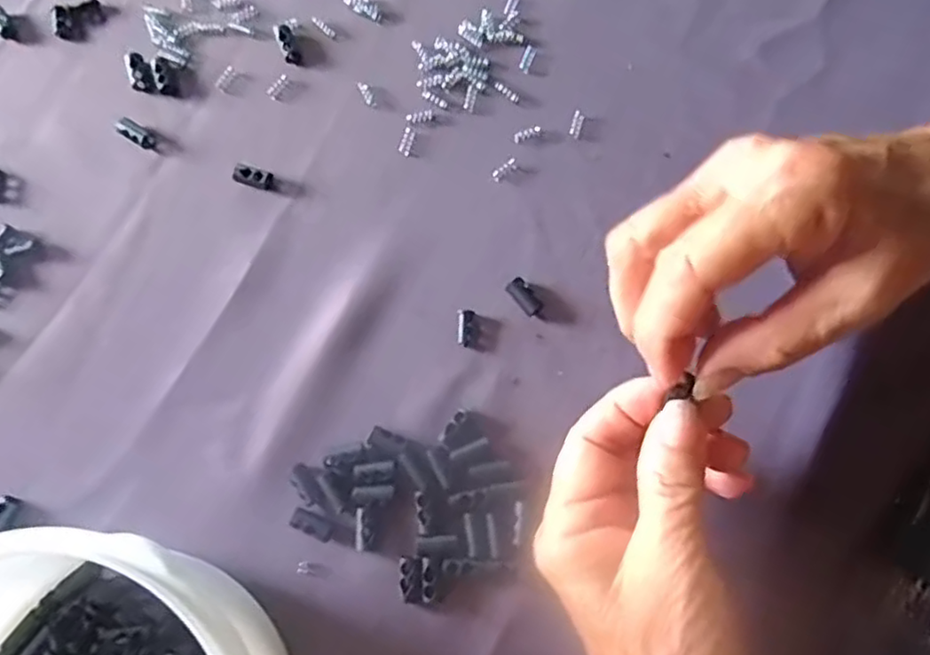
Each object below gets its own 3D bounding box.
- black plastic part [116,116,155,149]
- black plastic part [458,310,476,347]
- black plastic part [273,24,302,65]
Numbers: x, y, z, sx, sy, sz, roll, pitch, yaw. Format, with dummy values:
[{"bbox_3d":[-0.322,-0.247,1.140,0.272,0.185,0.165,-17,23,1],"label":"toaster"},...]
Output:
[{"bbox_3d":[-0.166,-0.098,0.332,0.023,0.005,0.008,33,80,8],"label":"black plastic part"},{"bbox_3d":[0.000,0.000,0.302,0.007,0.006,0.016,0,77,1],"label":"black plastic part"},{"bbox_3d":[-0.091,-0.146,0.339,0.009,0.006,0.022,-23,93,-4],"label":"black plastic part"}]

